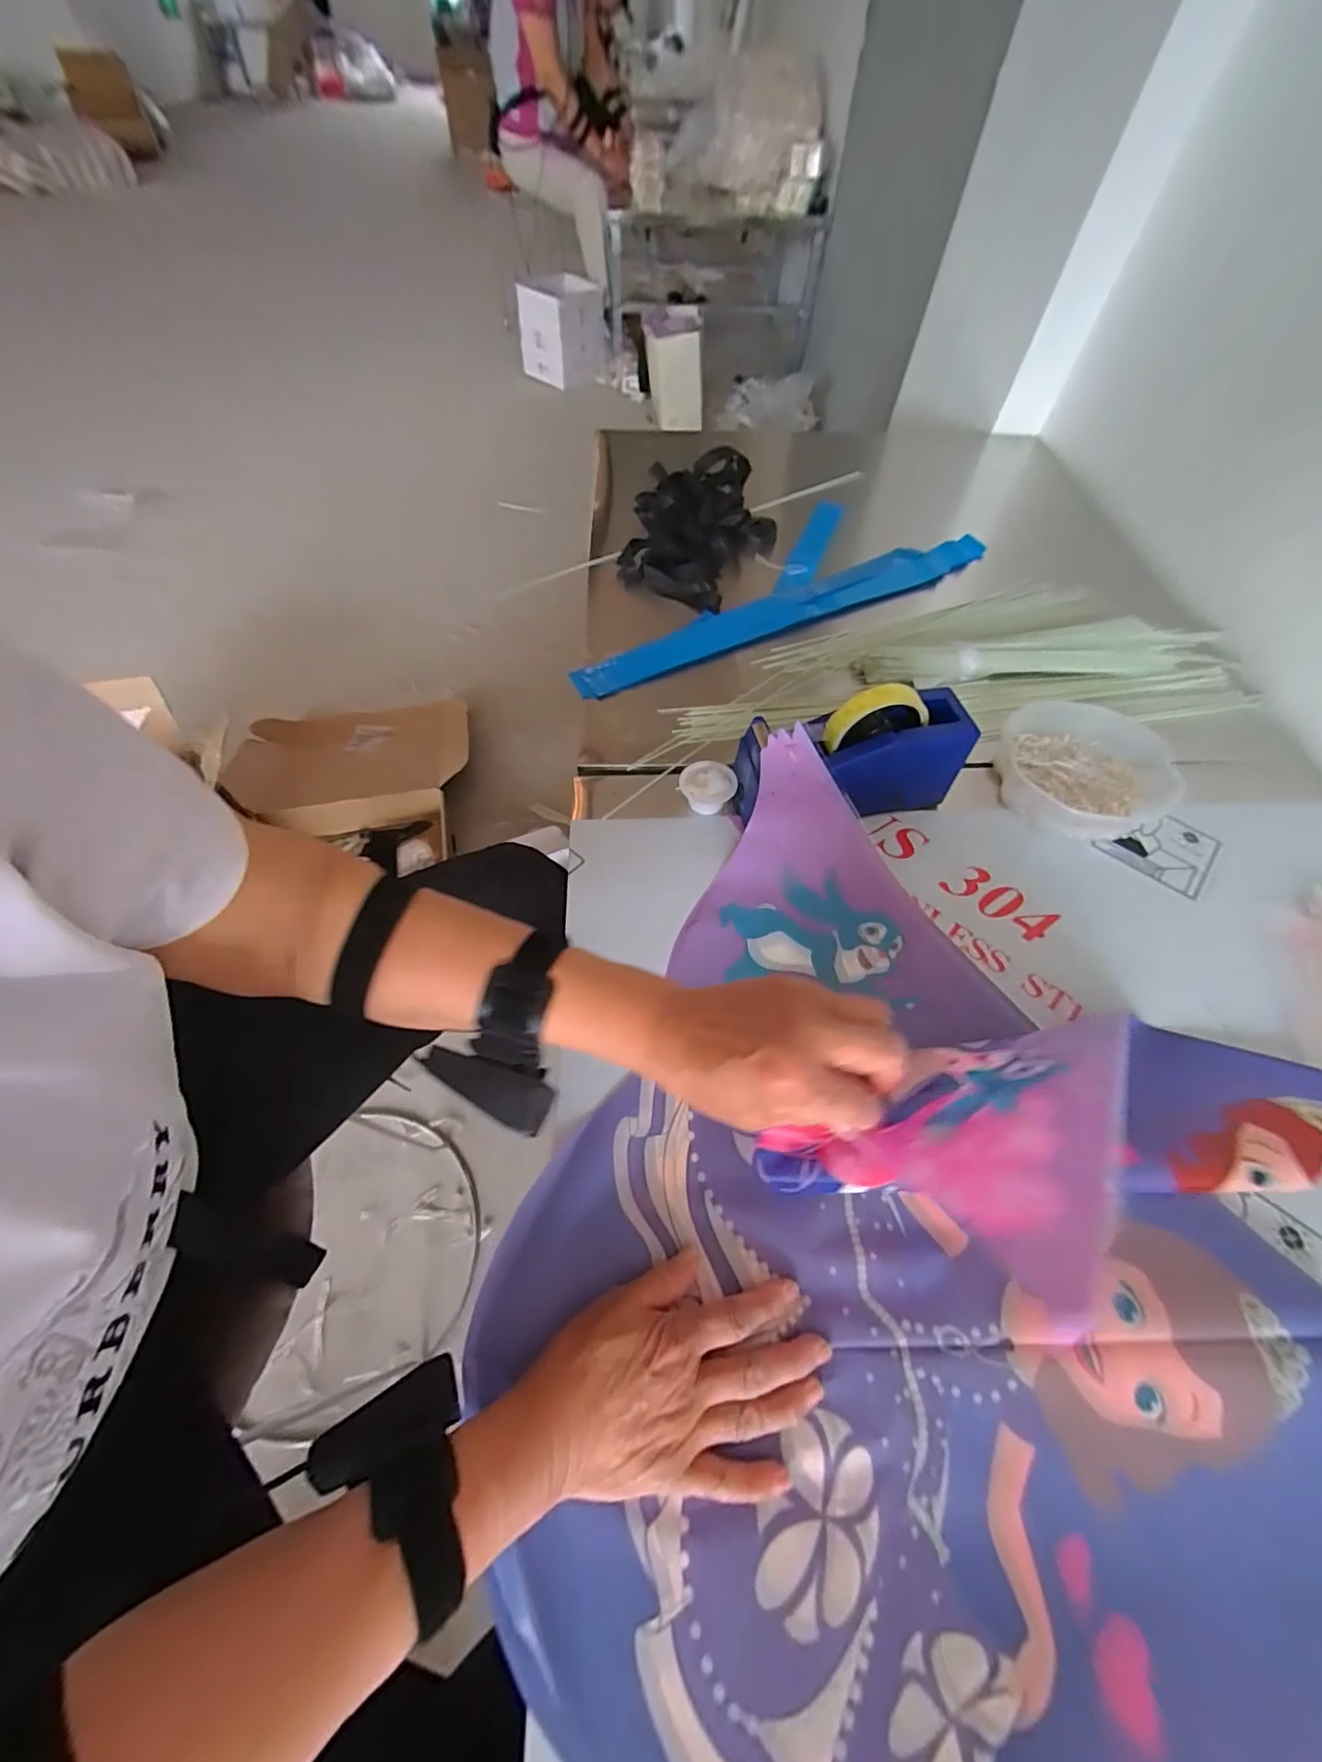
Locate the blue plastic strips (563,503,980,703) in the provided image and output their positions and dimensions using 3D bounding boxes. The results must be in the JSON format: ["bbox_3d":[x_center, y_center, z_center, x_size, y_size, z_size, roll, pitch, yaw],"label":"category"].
[{"bbox_3d":[0.145,-0.388,0.749,0.606,0.036,0.162,-23,62,-16],"label":"blue plastic strips"}]

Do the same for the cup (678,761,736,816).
[{"bbox_3d":[0.046,-0.091,0.563,0.053,0.028,0.044,-2,58,-1],"label":"cup"}]

